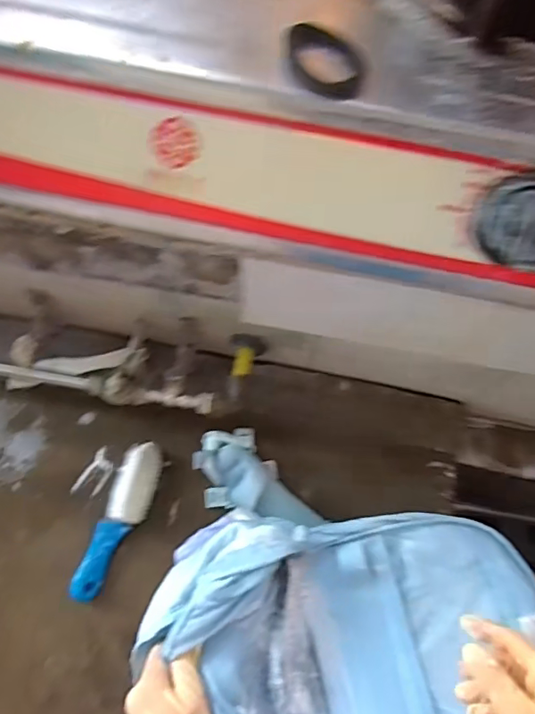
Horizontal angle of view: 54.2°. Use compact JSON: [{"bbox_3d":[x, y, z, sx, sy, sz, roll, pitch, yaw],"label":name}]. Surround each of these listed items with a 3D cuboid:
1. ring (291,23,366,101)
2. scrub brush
[{"bbox_3d":[0.033,-0.166,0.293,0.042,0.012,0.042,1,69,-1],"label":"ring"},{"bbox_3d":[-0.157,0.177,0.564,0.048,0.042,0.169,18,70,5],"label":"scrub brush"}]

